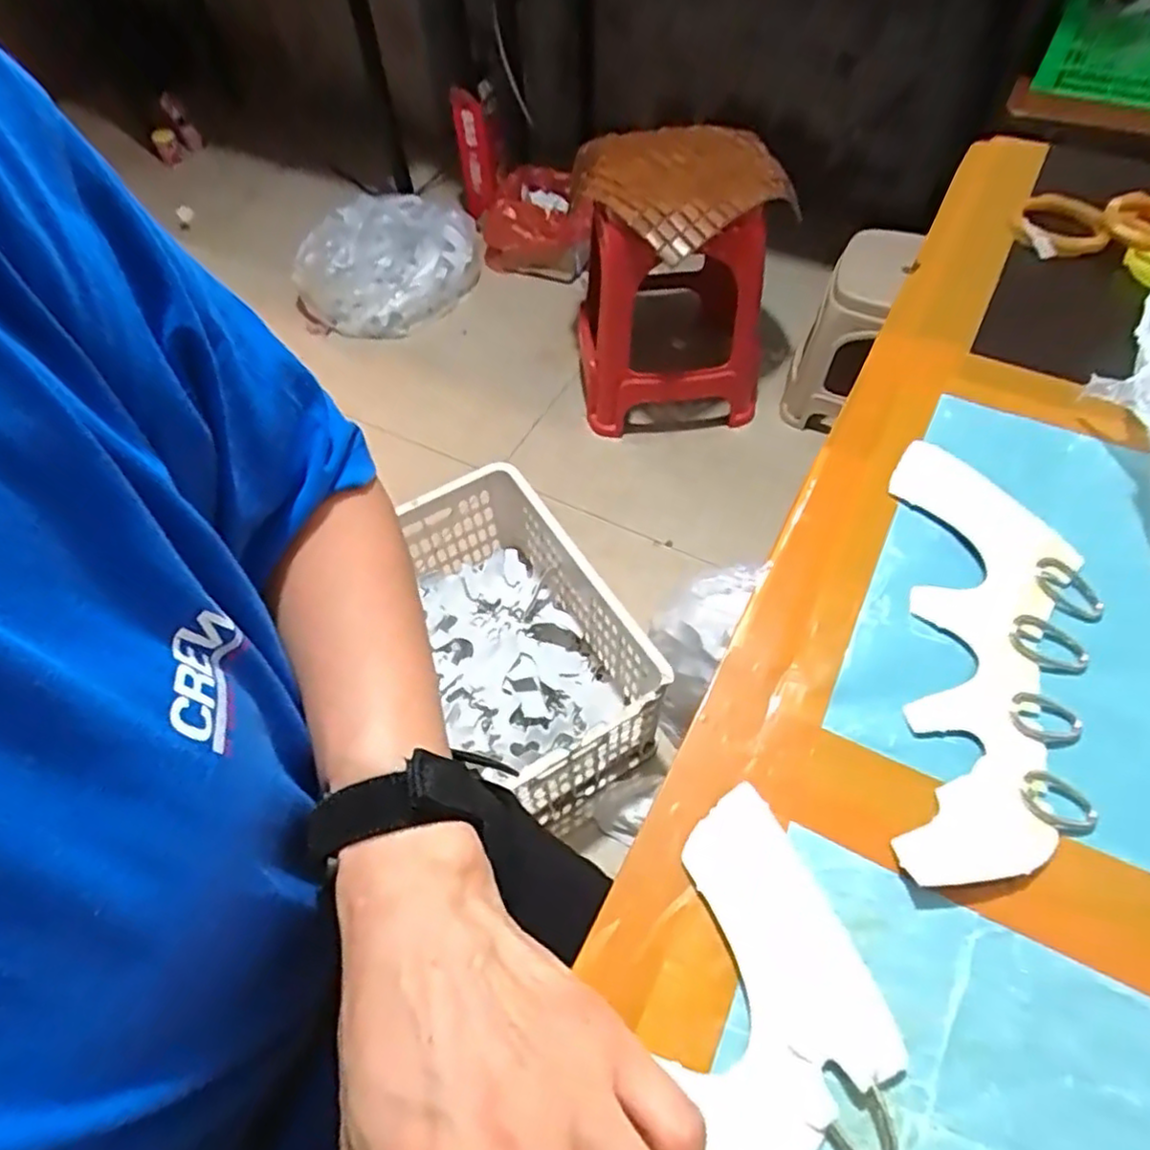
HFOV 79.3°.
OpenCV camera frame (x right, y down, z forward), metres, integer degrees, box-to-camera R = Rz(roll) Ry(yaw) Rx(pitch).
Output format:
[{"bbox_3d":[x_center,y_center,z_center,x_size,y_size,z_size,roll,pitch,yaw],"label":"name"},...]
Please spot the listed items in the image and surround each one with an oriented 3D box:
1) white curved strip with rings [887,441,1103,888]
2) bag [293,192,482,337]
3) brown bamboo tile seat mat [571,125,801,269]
[{"bbox_3d":[0.185,0.030,0.303,0.081,0.008,0.208,11,56,9],"label":"white curved strip with rings"},{"bbox_3d":[-0.416,-0.714,1.589,0.399,0.195,0.330,-10,56,-4],"label":"bag"},{"bbox_3d":[0.180,-0.665,1.153,0.329,0.096,0.337,-19,57,-10],"label":"brown bamboo tile seat mat"}]

